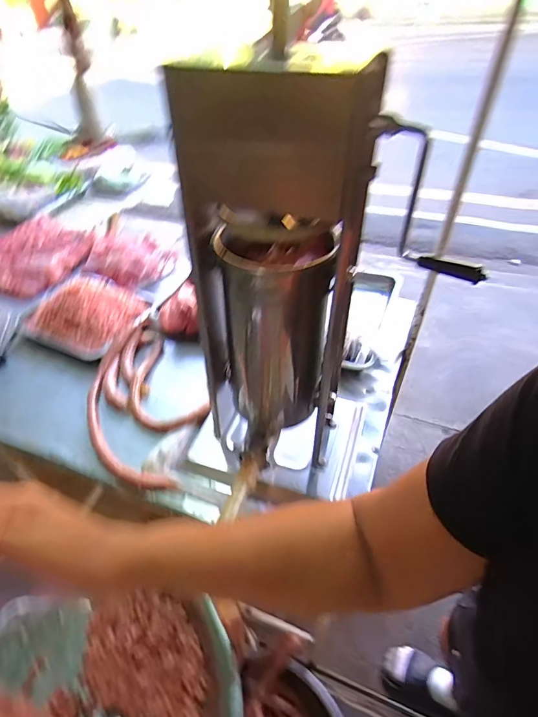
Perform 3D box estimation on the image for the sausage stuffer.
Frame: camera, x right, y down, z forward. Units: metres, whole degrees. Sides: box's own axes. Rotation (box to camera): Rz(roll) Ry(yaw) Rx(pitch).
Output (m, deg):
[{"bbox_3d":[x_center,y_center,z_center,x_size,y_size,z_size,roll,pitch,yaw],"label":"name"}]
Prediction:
[{"bbox_3d":[0.020,-0.087,0.597,0.244,0.555,0.274,-12,46,-11],"label":"sausage stuffer"}]

